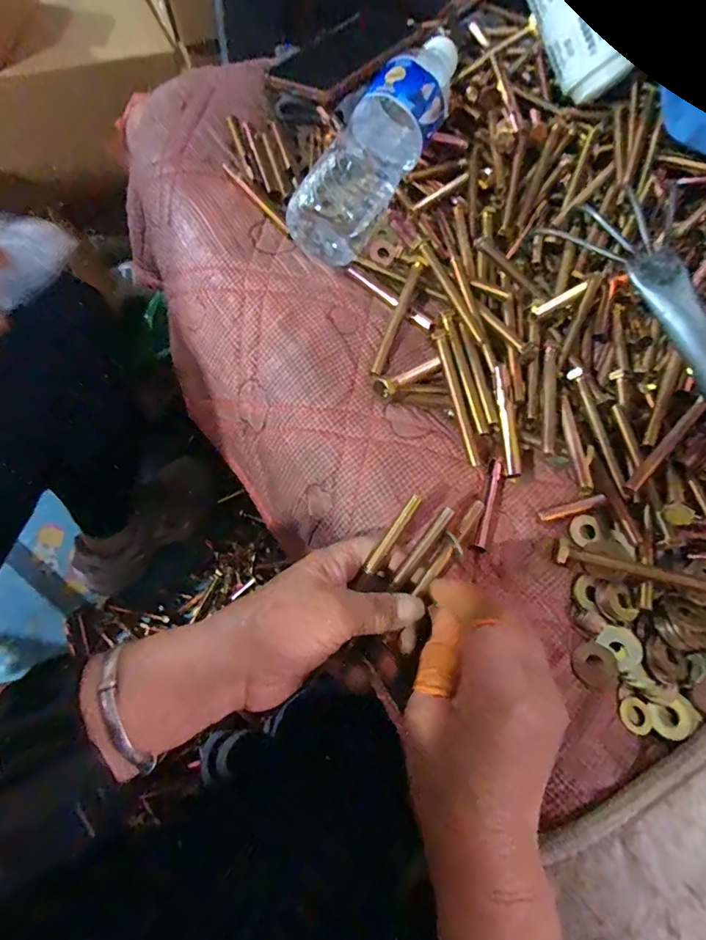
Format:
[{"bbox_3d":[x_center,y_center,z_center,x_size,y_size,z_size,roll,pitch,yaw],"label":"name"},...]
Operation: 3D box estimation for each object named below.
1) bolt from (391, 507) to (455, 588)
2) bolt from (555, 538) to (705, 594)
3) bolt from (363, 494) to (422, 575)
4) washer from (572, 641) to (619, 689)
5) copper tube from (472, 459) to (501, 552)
[{"bbox_3d":[0.042,0.047,0.282,0.007,0.004,0.057,37,83,12],"label":"bolt"},{"bbox_3d":[0.188,0.064,0.299,0.107,0.015,0.017,16,64,0],"label":"bolt"},{"bbox_3d":[0.024,0.039,0.278,0.007,0.004,0.054,33,84,11],"label":"bolt"},{"bbox_3d":[0.146,0.118,0.280,0.025,0.006,0.025,3,64,-6],"label":"washer"},{"bbox_3d":[0.091,0.023,0.311,0.009,0.008,0.066,19,64,2],"label":"copper tube"}]

